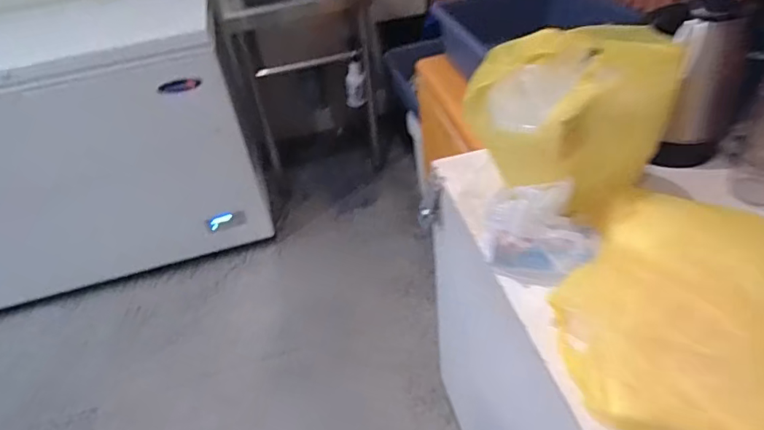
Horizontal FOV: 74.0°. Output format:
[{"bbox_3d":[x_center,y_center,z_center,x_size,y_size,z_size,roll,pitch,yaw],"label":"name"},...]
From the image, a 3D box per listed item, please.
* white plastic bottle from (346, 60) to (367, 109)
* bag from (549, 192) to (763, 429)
[{"bbox_3d":[-0.093,-0.473,1.839,0.066,0.162,0.057,2,15,11],"label":"white plastic bottle"},{"bbox_3d":[0.343,0.096,0.561,0.267,0.095,0.307,0,42,9],"label":"bag"}]

